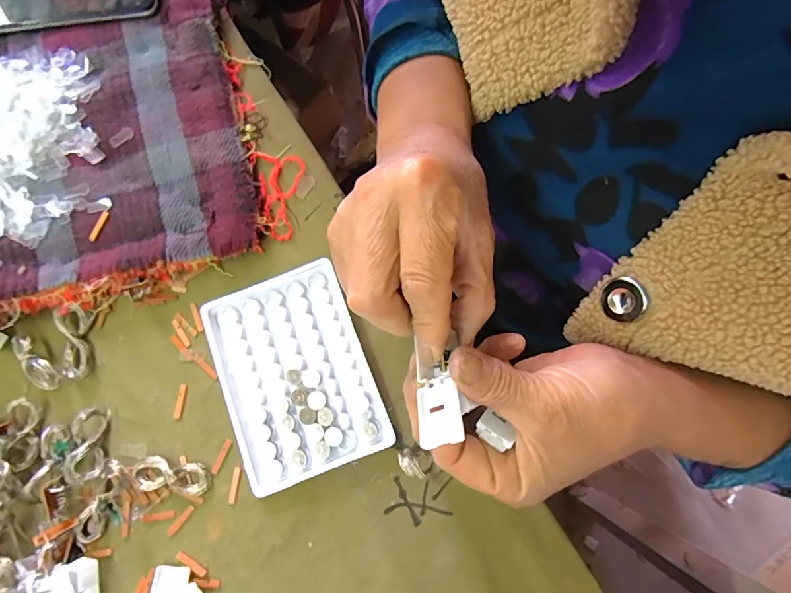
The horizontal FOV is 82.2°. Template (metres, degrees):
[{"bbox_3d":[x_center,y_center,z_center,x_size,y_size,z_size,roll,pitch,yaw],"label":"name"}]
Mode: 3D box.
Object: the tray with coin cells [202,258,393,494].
[{"bbox_3d":[-0.067,0.050,0.296,0.093,0.010,0.129,-22,78,-3],"label":"tray with coin cells"}]

